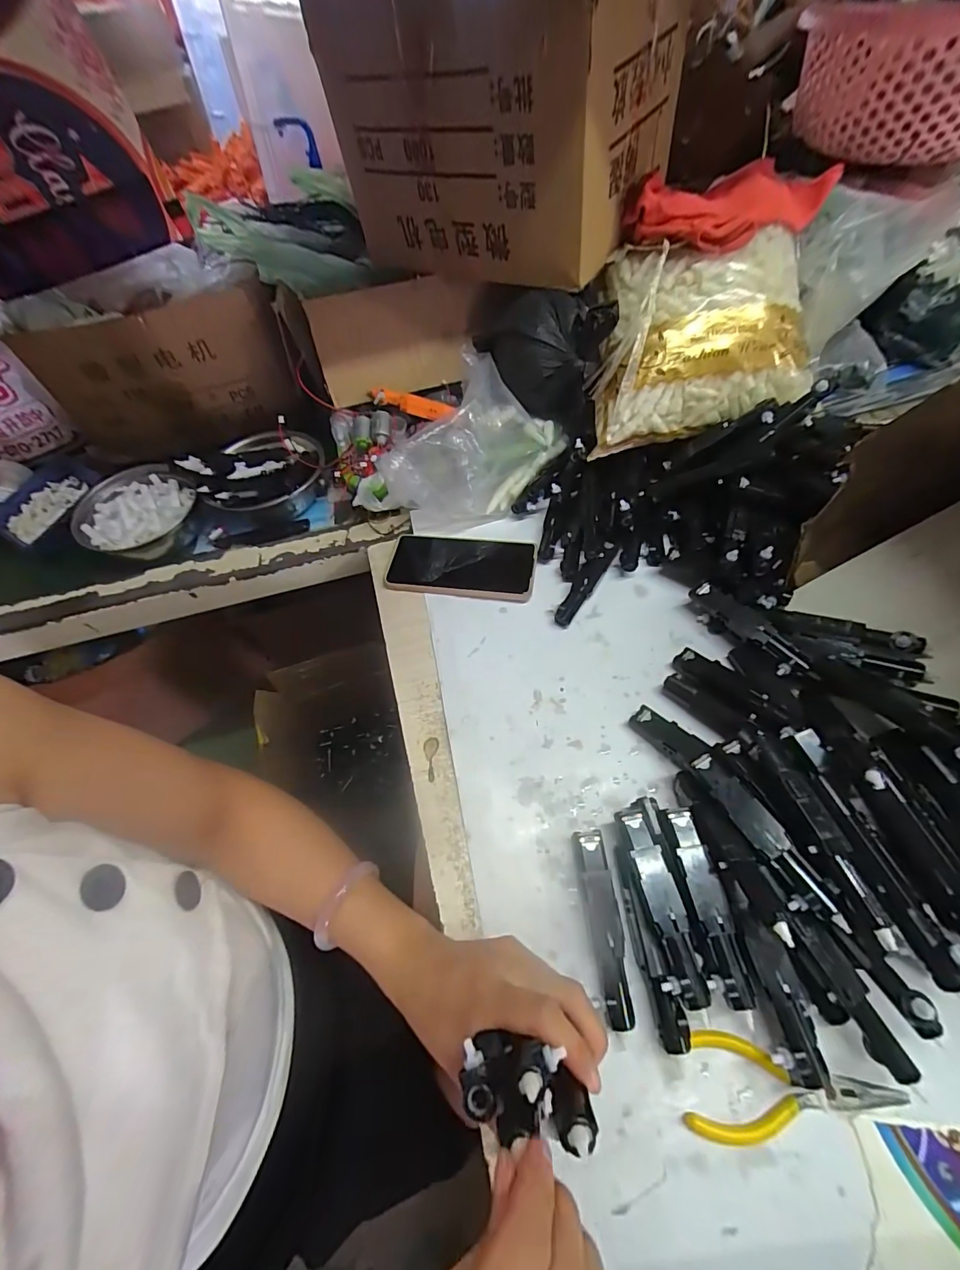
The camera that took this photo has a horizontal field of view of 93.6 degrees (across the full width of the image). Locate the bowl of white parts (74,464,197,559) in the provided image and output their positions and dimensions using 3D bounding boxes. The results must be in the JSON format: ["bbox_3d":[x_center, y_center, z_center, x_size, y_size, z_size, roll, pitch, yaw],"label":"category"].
[{"bbox_3d":[-0.419,-0.148,0.567,0.129,0.050,0.136,13,61,12],"label":"bowl of white parts"}]

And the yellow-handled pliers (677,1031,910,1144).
[{"bbox_3d":[0.188,0.277,0.272,0.123,0.009,0.048,1,59,5],"label":"yellow-handled pliers"}]

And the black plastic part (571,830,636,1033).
[{"bbox_3d":[0.089,0.209,0.329,0.026,0.015,0.118,-3,59,3],"label":"black plastic part"}]

